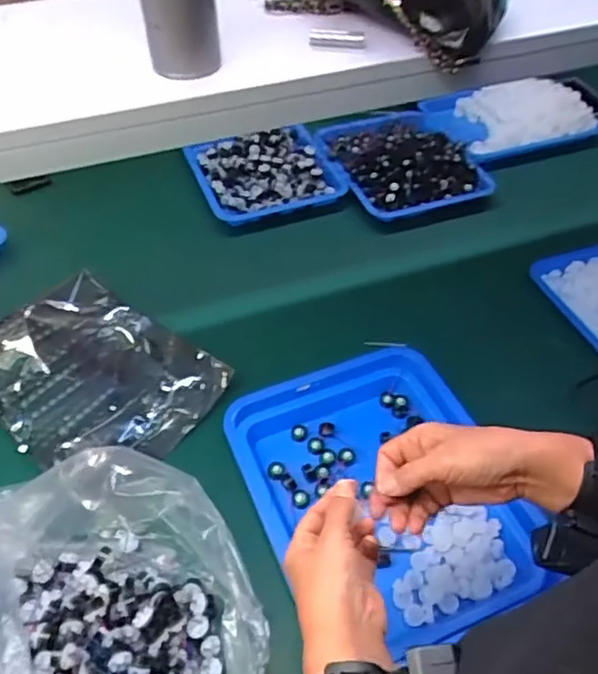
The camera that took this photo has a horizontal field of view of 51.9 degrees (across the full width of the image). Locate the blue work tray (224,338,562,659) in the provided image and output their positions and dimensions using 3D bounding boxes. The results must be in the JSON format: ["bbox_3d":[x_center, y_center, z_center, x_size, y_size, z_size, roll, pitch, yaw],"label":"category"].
[{"bbox_3d":[0.095,0.174,0.737,0.277,0.032,0.361,-19,51,-16],"label":"blue work tray"}]

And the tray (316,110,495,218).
[{"bbox_3d":[0.199,-0.319,1.129,0.249,0.078,0.227,-17,50,-15],"label":"tray"}]

